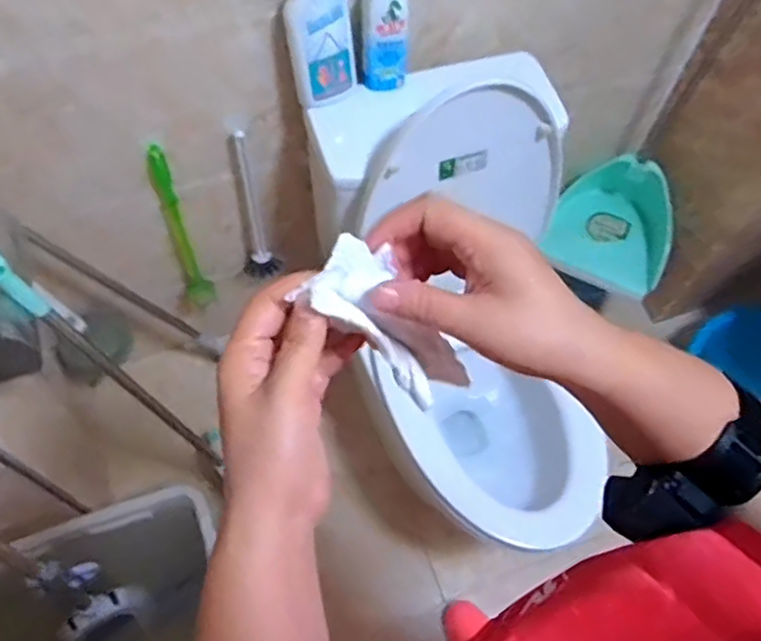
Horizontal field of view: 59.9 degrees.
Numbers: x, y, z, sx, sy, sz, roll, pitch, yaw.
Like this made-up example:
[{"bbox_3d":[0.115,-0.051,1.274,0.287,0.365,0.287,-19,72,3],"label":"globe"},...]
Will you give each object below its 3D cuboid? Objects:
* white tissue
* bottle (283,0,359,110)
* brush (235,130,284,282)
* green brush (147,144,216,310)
[{"bbox_3d":[0.006,0.007,0.380,0.027,0.124,0.049,-4,51,42],"label":"white tissue"},{"bbox_3d":[-0.079,-0.400,0.895,0.095,0.214,0.065,-23,65,-15],"label":"bottle"},{"bbox_3d":[-0.230,-0.186,1.211,0.070,0.367,0.066,-12,63,-10],"label":"brush"},{"bbox_3d":[-0.355,-0.141,1.186,0.058,0.399,0.068,-17,64,-13],"label":"green brush"}]

